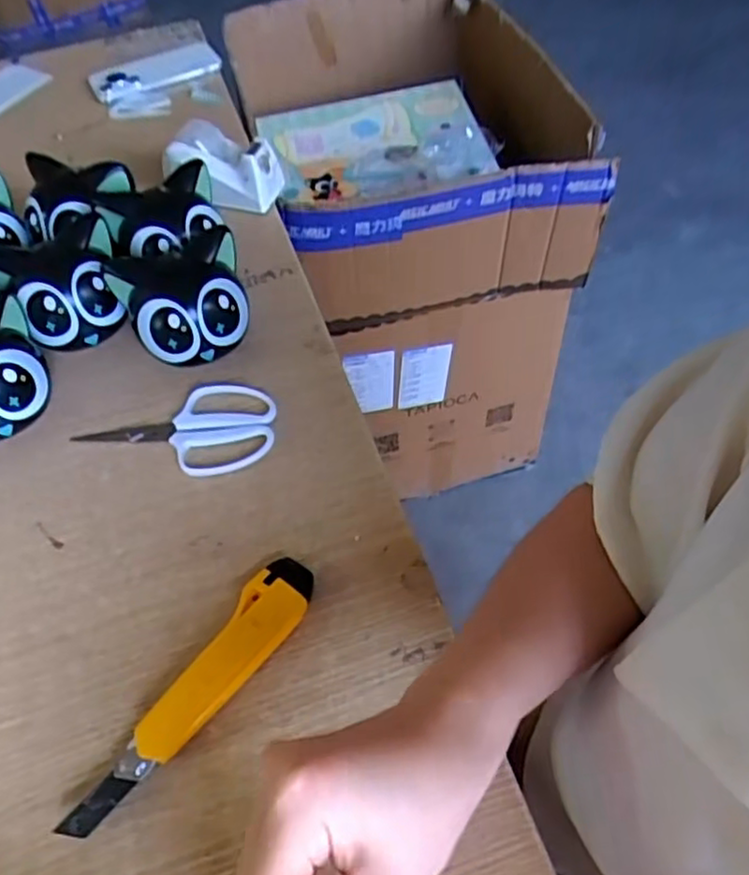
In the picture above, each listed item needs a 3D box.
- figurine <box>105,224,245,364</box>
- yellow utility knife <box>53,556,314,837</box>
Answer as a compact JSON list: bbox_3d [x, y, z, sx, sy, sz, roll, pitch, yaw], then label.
[{"bbox_3d":[-0.145,-0.105,0.551,0.101,0.077,0.086,-27,57,-14],"label":"figurine"},{"bbox_3d":[-0.103,0.148,0.403,0.037,0.019,0.184,30,62,23],"label":"yellow utility knife"}]

